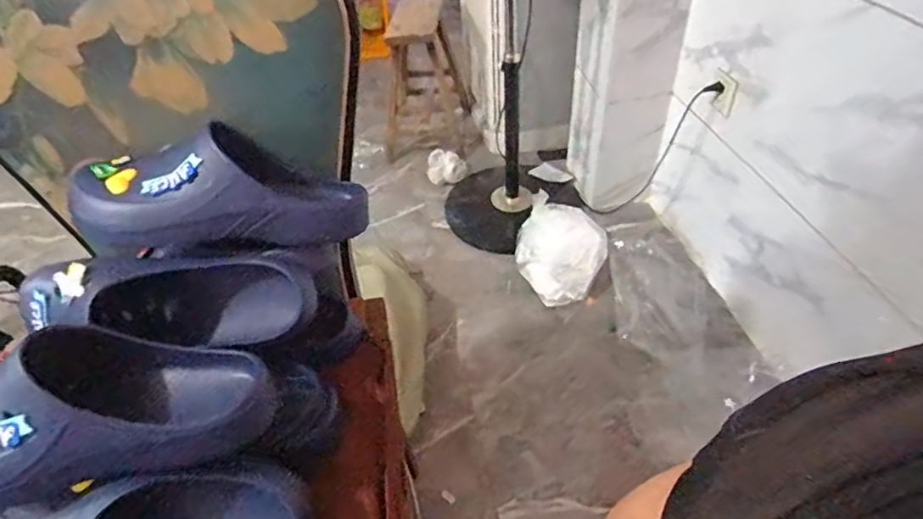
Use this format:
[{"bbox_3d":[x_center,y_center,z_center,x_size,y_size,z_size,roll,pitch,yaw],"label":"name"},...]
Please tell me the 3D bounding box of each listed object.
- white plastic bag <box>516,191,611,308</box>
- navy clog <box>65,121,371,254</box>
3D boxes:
[{"bbox_3d":[0.267,-0.035,1.473,0.219,0.202,0.232,31,54,31],"label":"white plastic bag"},{"bbox_3d":[-0.241,-0.073,0.575,0.282,0.101,0.098,1,42,-18],"label":"navy clog"}]

